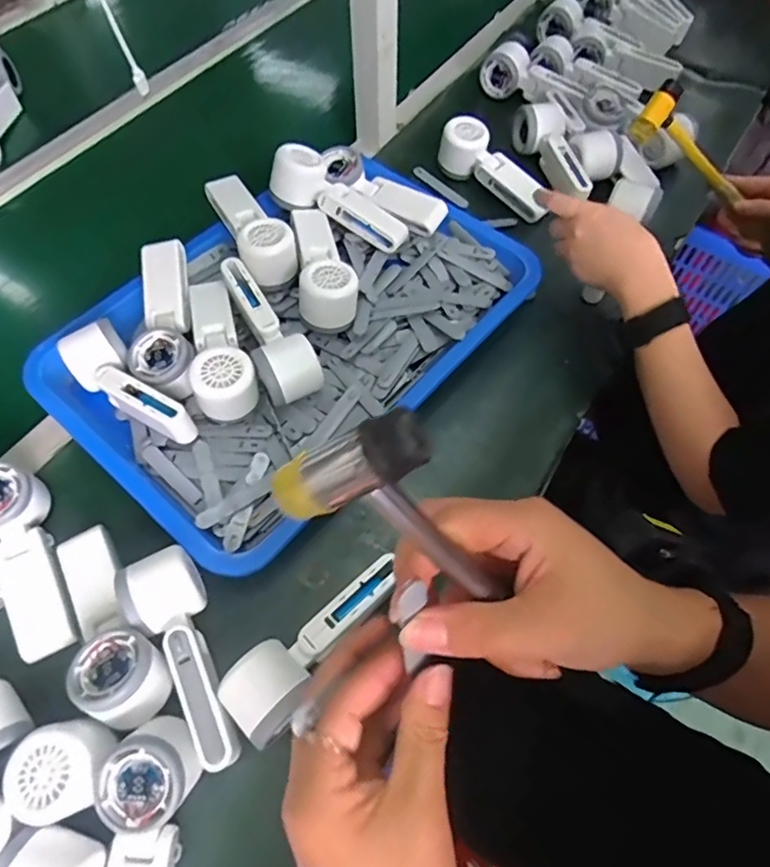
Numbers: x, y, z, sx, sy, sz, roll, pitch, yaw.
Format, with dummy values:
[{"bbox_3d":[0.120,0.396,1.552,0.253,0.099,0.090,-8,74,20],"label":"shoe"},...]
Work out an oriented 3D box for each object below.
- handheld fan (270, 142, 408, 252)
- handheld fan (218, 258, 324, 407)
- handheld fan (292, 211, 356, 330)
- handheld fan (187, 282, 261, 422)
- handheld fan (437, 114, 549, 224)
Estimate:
[{"bbox_3d":[-0.049,-0.258,0.620,0.159,0.046,0.051,31,64,-3],"label":"handheld fan"},{"bbox_3d":[-0.113,-0.099,0.550,0.054,0.054,0.162,-22,63,-12],"label":"handheld fan"},{"bbox_3d":[-0.065,-0.173,0.583,0.058,0.063,0.141,-8,61,-4],"label":"handheld fan"},{"bbox_3d":[-0.163,-0.084,0.540,0.054,0.057,0.160,-18,62,-10],"label":"handheld fan"},{"bbox_3d":[0.137,-0.326,0.707,0.161,0.055,0.049,43,69,7],"label":"handheld fan"}]

